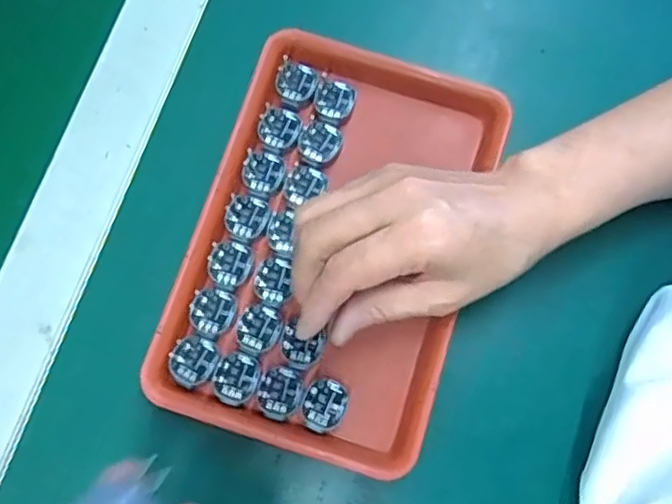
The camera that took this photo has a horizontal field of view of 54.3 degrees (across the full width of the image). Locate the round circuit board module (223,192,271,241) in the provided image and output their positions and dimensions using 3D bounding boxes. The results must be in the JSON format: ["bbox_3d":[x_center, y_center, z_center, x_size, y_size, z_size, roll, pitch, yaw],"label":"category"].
[{"bbox_3d":[-0.053,-0.021,0.390,0.025,0.004,0.027,0,77,0],"label":"round circuit board module"}]

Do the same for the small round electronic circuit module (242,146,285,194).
[{"bbox_3d":[-0.044,-0.049,0.398,0.024,0.005,0.025,0,77,0],"label":"small round electronic circuit module"}]

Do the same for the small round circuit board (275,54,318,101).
[{"bbox_3d":[-0.024,-0.107,0.409,0.024,0.007,0.026,0,77,0],"label":"small round circuit board"}]

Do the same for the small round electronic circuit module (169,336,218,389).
[{"bbox_3d":[-0.081,0.061,0.368,0.025,0.004,0.027,0,77,0],"label":"small round electronic circuit module"}]

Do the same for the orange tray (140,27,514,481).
[{"bbox_3d":[0.000,-0.007,0.384,0.155,0.022,0.235,18,75,3],"label":"orange tray"}]

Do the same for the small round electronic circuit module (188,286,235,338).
[{"bbox_3d":[-0.071,0.034,0.377,0.025,0.004,0.026,0,77,0],"label":"small round electronic circuit module"}]

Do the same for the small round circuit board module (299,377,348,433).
[{"bbox_3d":[-0.006,0.086,0.367,0.024,0.004,0.029,22,78,5],"label":"small round circuit board module"}]

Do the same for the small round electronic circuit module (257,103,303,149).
[{"bbox_3d":[-0.034,-0.077,0.404,0.026,0.004,0.026,11,77,3],"label":"small round electronic circuit module"}]

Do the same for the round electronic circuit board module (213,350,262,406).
[{"bbox_3d":[-0.056,0.070,0.367,0.025,0.004,0.028,14,77,3],"label":"round electronic circuit board module"}]

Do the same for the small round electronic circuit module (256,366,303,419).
[{"bbox_3d":[-0.032,0.078,0.367,0.023,0.004,0.028,22,78,5],"label":"small round electronic circuit module"}]

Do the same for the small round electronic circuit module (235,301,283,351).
[{"bbox_3d":[-0.044,0.042,0.375,0.025,0.004,0.026,0,77,0],"label":"small round electronic circuit module"}]

